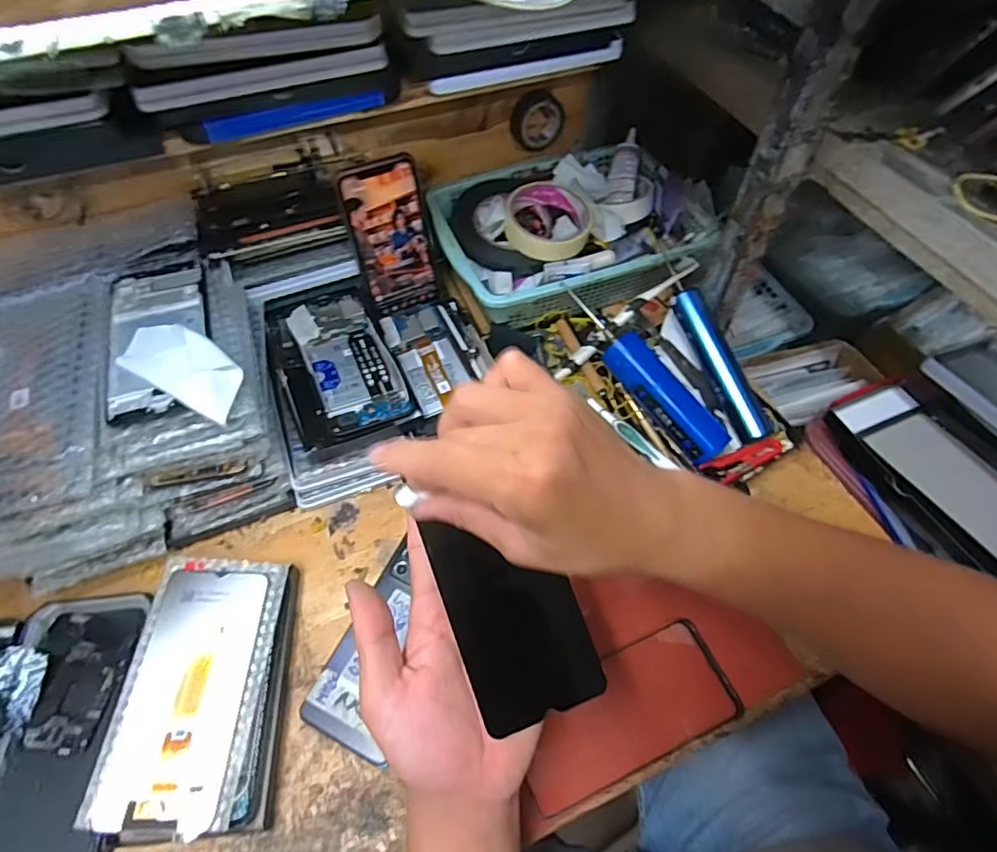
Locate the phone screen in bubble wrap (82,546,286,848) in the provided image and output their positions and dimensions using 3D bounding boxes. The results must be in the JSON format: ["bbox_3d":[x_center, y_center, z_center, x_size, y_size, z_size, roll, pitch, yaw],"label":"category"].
[{"bbox_3d":[-0.209,0.175,0.392,0.091,0.010,0.172,5,57,-7],"label":"phone screen in bubble wrap"}]

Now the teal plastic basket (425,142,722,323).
[{"bbox_3d":[0.083,-0.207,0.616,0.286,0.064,0.206,-19,58,-13],"label":"teal plastic basket"}]

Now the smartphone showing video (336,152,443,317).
[{"bbox_3d":[-0.100,-0.178,0.544,0.073,0.143,0.012,-22,43,-15],"label":"smartphone showing video"}]

